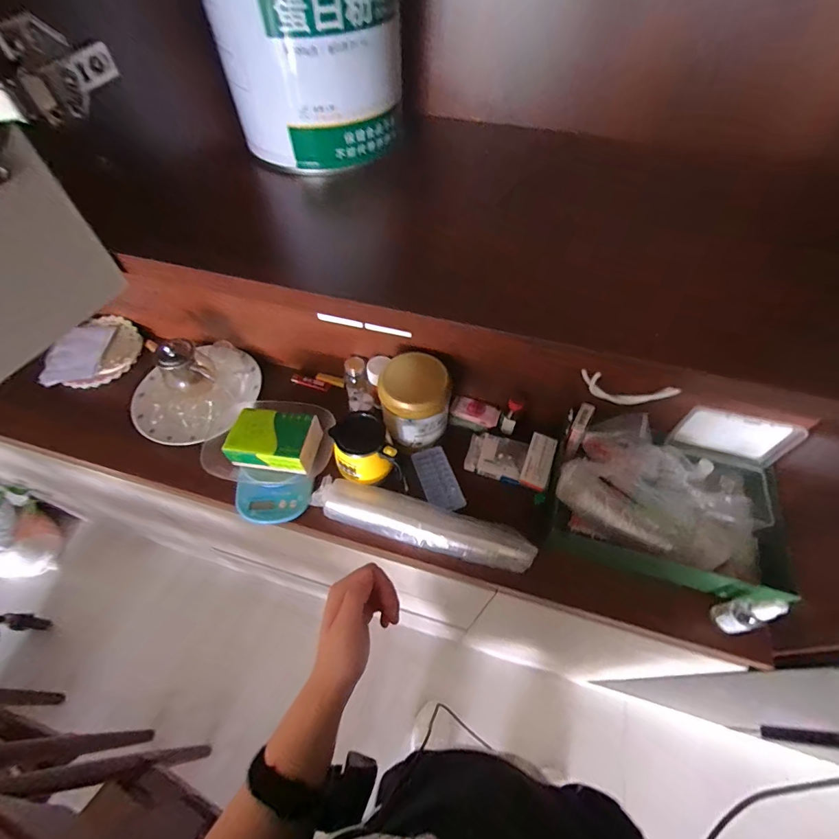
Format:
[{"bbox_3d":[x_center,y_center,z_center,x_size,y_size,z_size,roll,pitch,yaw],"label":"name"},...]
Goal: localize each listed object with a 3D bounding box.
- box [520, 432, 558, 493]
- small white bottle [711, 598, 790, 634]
[{"bbox_3d":[0.216,0.077,0.736,0.047,0.014,0.115,20,58,13],"label":"box"},{"bbox_3d":[0.466,0.274,0.575,0.039,0.118,0.039,-11,57,-7],"label":"small white bottle"}]

